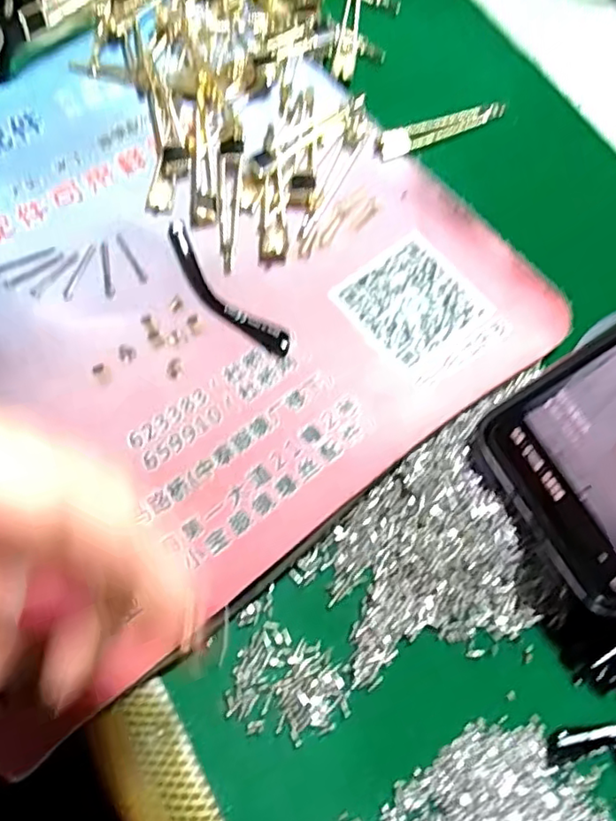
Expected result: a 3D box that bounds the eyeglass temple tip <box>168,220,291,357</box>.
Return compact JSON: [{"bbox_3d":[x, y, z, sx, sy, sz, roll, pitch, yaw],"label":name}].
[{"bbox_3d":[-0.036,-0.048,0.253,0.015,0.004,0.074,-41,77,-13],"label":"eyeglass temple tip"}]

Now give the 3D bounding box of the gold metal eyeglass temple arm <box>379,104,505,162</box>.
[{"bbox_3d":[0.062,-0.129,0.283,0.064,0.006,0.011,-21,74,-8],"label":"gold metal eyeglass temple arm"}]

